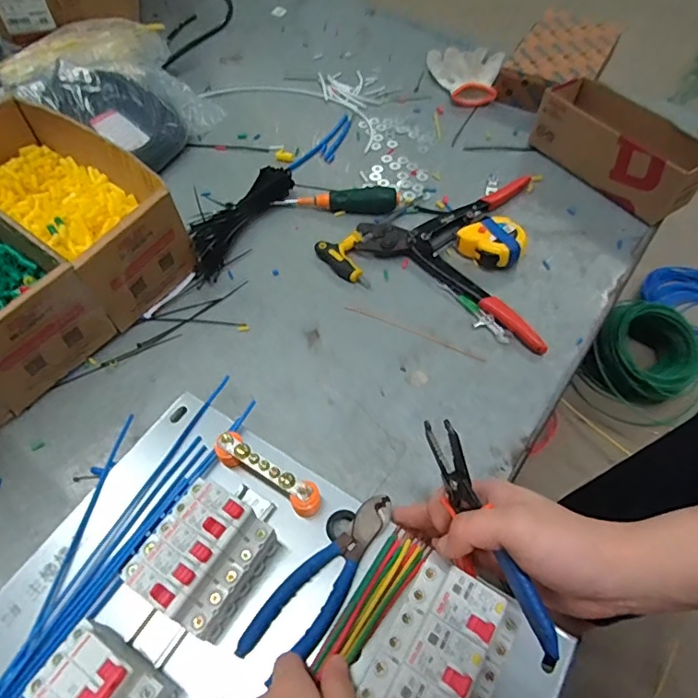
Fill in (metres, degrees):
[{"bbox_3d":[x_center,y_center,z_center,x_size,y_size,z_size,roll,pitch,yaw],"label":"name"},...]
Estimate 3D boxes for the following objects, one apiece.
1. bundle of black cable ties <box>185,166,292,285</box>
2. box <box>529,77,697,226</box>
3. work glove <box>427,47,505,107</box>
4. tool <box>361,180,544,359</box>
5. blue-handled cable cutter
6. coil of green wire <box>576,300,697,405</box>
[{"bbox_3d":[-0.143,-0.171,0.665,0.059,0.032,0.197,22,57,15],"label":"bundle of black cable ties"},{"bbox_3d":[0.370,-0.282,0.714,0.104,0.079,0.244,-27,58,-18],"label":"box"},{"bbox_3d":[0.188,-0.461,0.861,0.122,0.029,0.145,11,55,8],"label":"work glove"},{"bbox_3d":[0.181,-0.146,0.652,0.253,0.022,0.243,32,60,21],"label":"tool"},{"bbox_3d":[-0.016,0.185,0.417,0.049,0.009,0.160,38,64,24],"label":"blue-handled cable cutter"},{"bbox_3d":[0.586,0.017,1.023,0.193,0.113,0.199,1,56,-1],"label":"coil of green wire"}]

